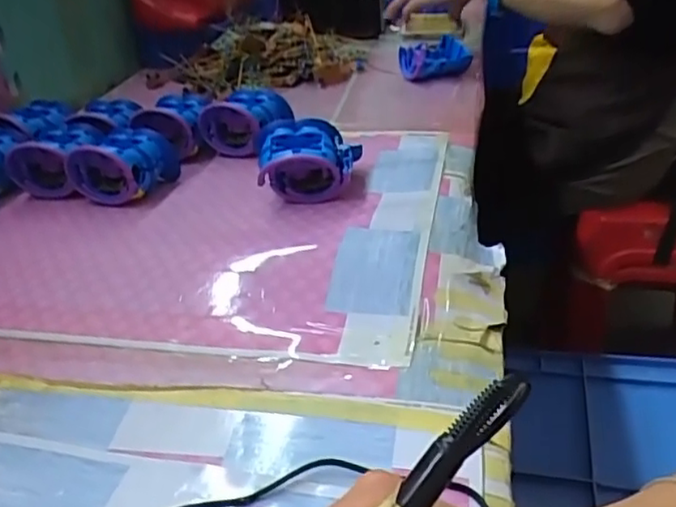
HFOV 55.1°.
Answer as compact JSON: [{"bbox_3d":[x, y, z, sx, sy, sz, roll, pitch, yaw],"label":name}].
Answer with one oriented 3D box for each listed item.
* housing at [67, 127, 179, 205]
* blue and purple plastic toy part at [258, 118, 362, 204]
[{"bbox_3d":[-0.231,-0.100,0.707,0.083,0.063,0.091,8,35,22],"label":"housing"},{"bbox_3d":[-0.029,-0.094,0.671,0.095,0.066,0.081,-3,32,6],"label":"blue and purple plastic toy part"}]

